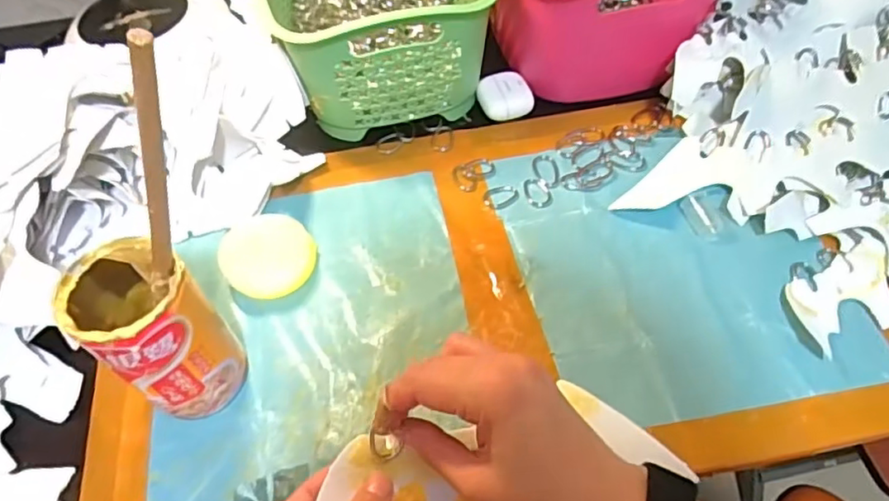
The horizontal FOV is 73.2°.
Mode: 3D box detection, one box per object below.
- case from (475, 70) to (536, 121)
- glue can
[{"bbox_3d":[0.055,-0.138,0.539,0.045,0.022,0.044,-16,56,-8],"label":"case"},{"bbox_3d":[-0.169,0.050,0.365,0.063,0.120,0.067,-1,55,2],"label":"glue can"}]

